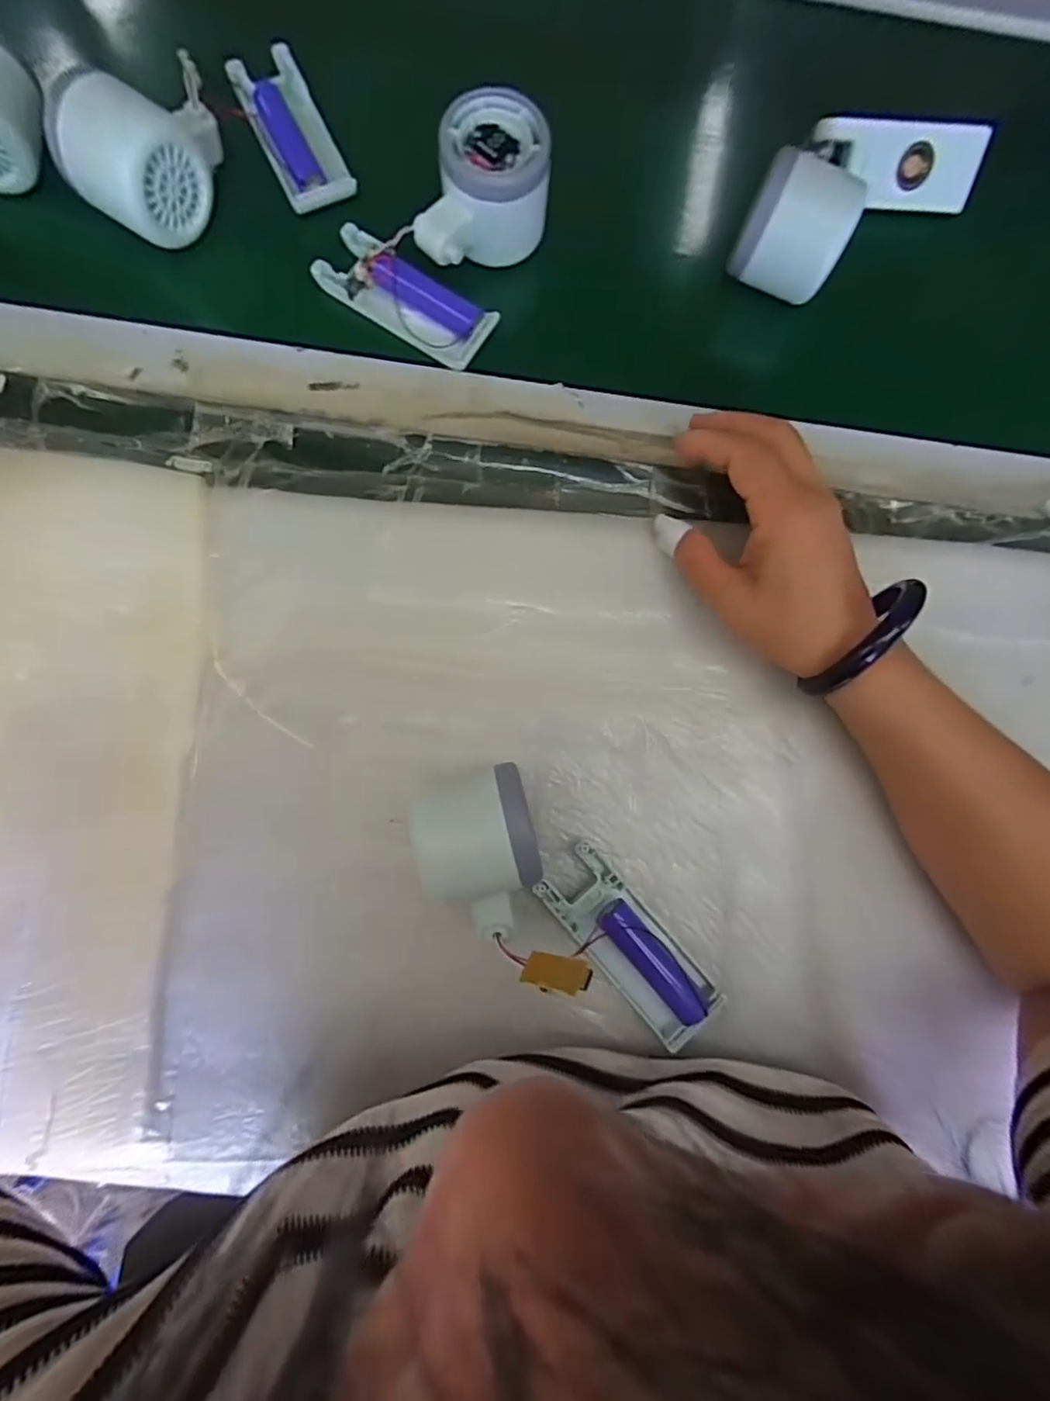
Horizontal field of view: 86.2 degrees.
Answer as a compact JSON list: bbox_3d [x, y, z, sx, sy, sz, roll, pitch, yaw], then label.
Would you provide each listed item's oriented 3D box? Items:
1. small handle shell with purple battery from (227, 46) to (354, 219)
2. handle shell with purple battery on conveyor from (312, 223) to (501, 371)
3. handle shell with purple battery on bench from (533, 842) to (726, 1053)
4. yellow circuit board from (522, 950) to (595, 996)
[{"bbox_3d":[-0.138,-0.338,0.332,0.041,0.013,0.095,-26,85,-6],"label":"small handle shell with purple battery"},{"bbox_3d":[-0.069,-0.231,0.318,0.100,0.022,0.037,30,83,1],"label":"handle shell with purple battery on conveyor"},{"bbox_3d":[0.052,0.124,0.284,0.037,0.022,0.103,-42,87,-7],"label":"handle shell with purple battery on bench"},{"bbox_3d":[0.013,0.112,0.231,0.004,0.031,0.014,50,49,-32],"label":"yellow circuit board"}]

